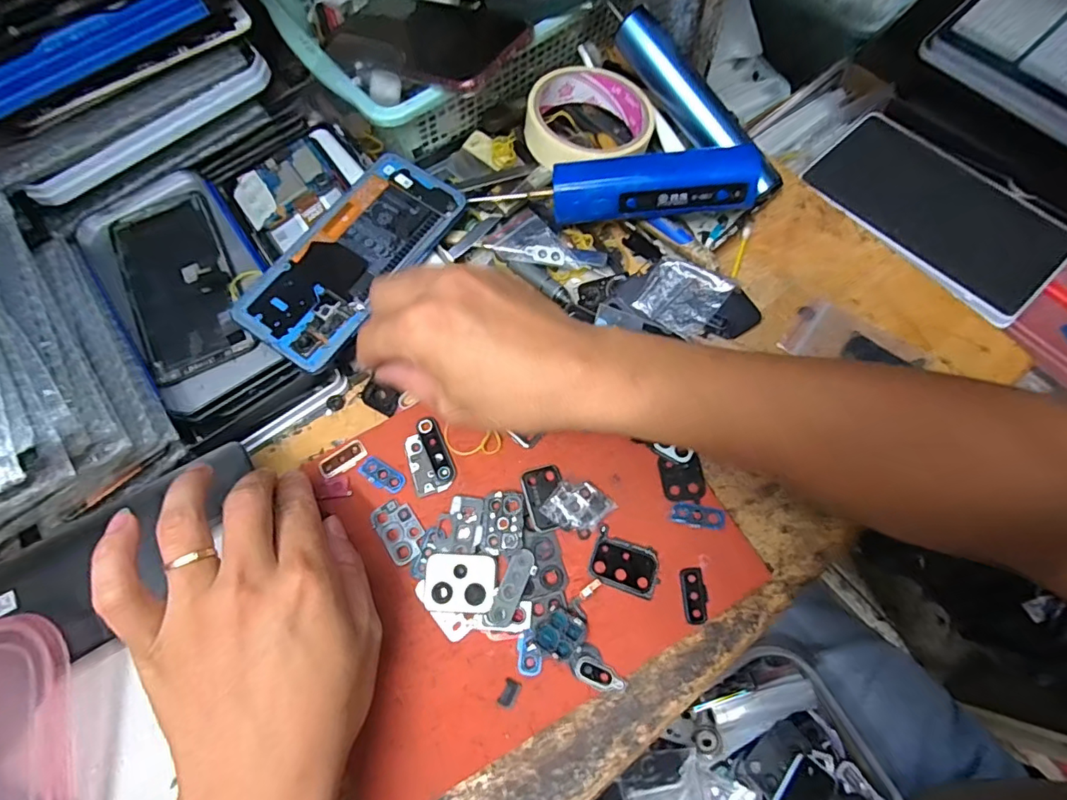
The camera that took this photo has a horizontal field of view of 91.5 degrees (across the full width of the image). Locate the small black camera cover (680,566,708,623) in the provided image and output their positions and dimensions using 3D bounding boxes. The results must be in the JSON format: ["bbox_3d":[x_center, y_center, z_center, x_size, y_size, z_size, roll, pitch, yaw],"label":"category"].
[{"bbox_3d":[0.091,0.110,0.292,0.014,0.004,0.029,-6,71,1],"label":"small black camera cover"}]

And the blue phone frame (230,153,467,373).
[{"bbox_3d":[-0.115,-0.093,0.336,0.069,0.015,0.153,35,76,14],"label":"blue phone frame"}]

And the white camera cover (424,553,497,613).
[{"bbox_3d":[-0.042,0.105,0.299,0.040,0.005,0.032,-1,71,3],"label":"white camera cover"}]

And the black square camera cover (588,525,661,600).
[{"bbox_3d":[0.053,0.094,0.299,0.040,0.004,0.029,23,74,10],"label":"black square camera cover"}]

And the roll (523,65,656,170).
[{"bbox_3d":[0.040,-0.199,0.376,0.092,0.037,0.086,-1,71,3],"label":"roll"}]

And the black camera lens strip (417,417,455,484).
[{"bbox_3d":[-0.061,0.031,0.327,0.014,0.004,0.041,-23,72,-5],"label":"black camera lens strip"}]

